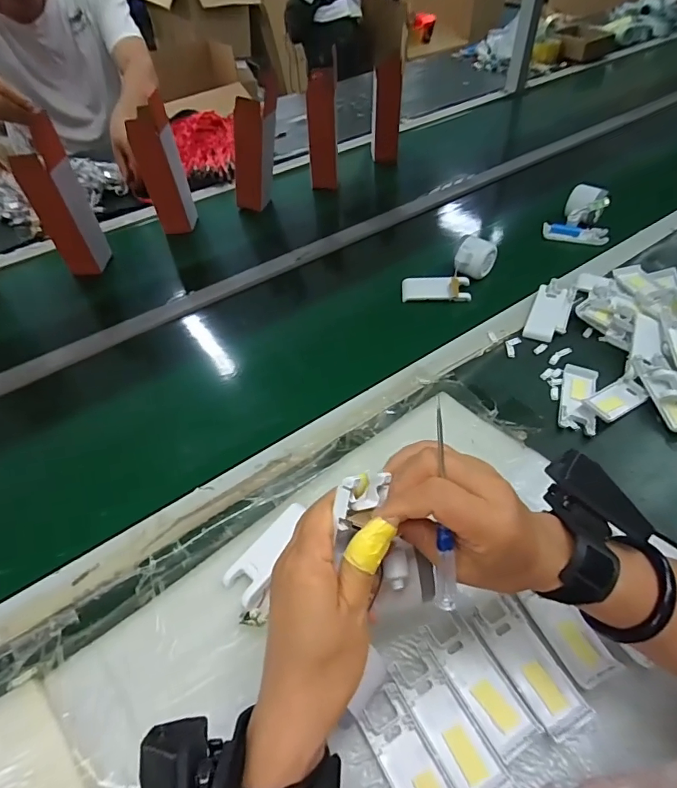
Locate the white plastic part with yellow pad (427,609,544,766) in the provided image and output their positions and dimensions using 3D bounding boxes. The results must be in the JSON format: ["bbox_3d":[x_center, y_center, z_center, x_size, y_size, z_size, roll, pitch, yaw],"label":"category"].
[{"bbox_3d":[0.115,0.233,0.367,0.036,0.012,0.098,-26,52,-17],"label":"white plastic part with yellow pad"}]

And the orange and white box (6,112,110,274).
[{"bbox_3d":[-0.451,-0.307,0.739,0.064,0.210,0.072,-1,49,3],"label":"orange and white box"}]

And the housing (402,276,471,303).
[{"bbox_3d":[0.153,-0.166,0.709,0.103,0.025,0.043,-1,49,3],"label":"housing"}]

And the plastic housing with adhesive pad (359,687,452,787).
[{"bbox_3d":[0.056,0.279,0.334,0.037,0.006,0.105,-25,52,-16],"label":"plastic housing with adhesive pad"}]

